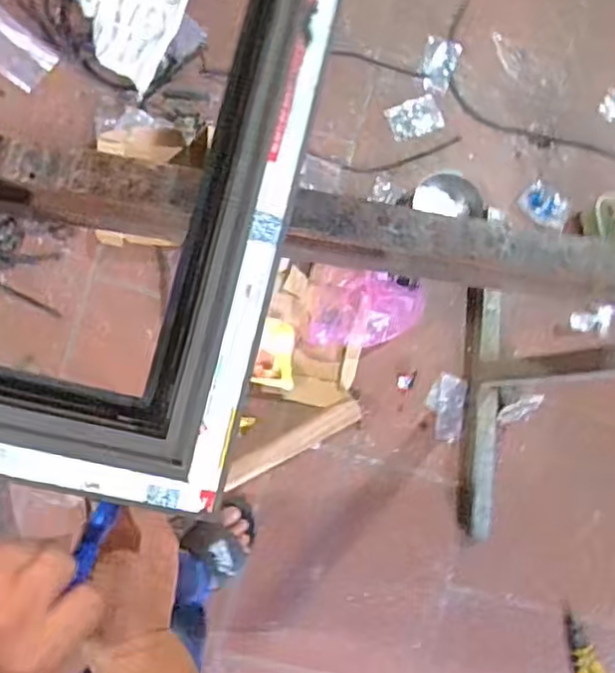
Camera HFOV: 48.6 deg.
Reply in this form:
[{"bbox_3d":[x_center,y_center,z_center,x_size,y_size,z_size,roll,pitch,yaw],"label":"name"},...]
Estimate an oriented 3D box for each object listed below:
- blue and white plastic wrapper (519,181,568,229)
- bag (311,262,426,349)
[{"bbox_3d":[0.489,-0.268,1.394,0.093,0.022,0.082,38,79,-6],"label":"blue and white plastic wrapper"},{"bbox_3d":[0.113,-0.051,1.291,0.216,0.047,0.161,3,85,-12],"label":"bag"}]

